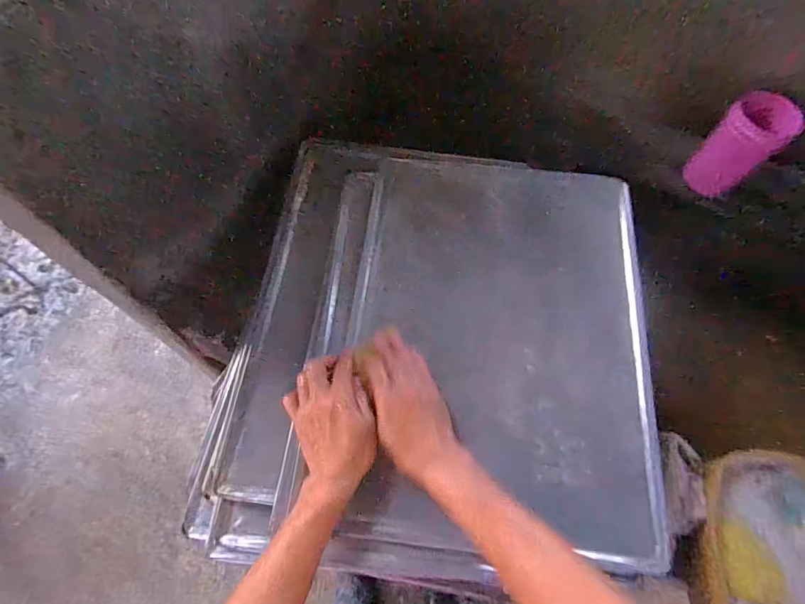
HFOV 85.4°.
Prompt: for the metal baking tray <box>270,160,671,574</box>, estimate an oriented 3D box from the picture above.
[{"bbox_3d":[0.087,0.021,0.498,0.362,0.024,0.452,7,66,1],"label":"metal baking tray"}]

